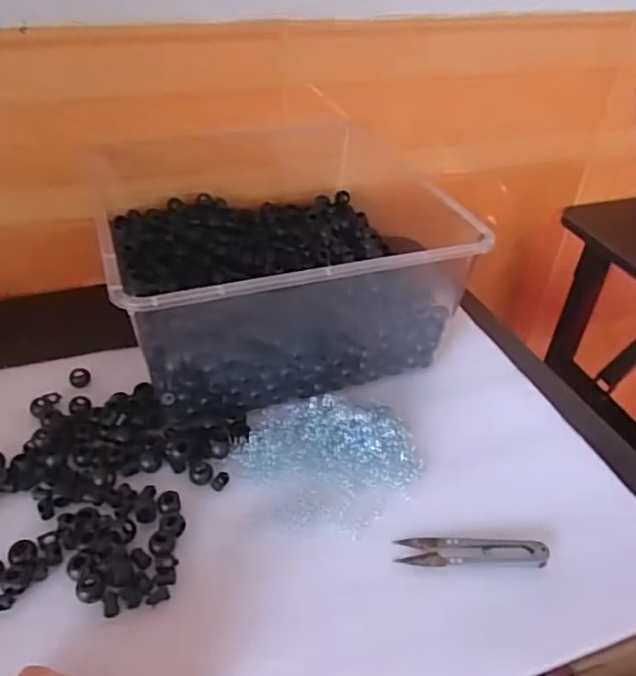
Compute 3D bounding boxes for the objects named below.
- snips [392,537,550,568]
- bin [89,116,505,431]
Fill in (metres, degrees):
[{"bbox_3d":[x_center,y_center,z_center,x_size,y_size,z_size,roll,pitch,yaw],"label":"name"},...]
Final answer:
[{"bbox_3d":[0.105,0.144,0.417,0.099,0.010,0.023,2,39,-2],"label":"snips"},{"bbox_3d":[-0.055,-0.099,0.571,0.269,0.129,0.298,-12,41,-19],"label":"bin"}]

